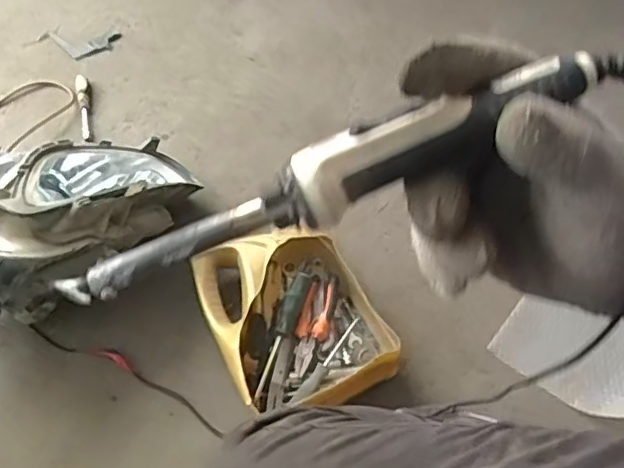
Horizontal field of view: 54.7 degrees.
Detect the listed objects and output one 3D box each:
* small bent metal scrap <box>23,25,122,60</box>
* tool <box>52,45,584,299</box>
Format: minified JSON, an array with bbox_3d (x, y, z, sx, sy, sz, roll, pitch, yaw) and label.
[{"bbox_3d":[-0.493,-0.392,1.237,0.183,0.010,0.085,9,60,8],"label":"small bent metal scrap"},{"bbox_3d":[0.006,-0.019,0.234,0.217,0.024,0.026,-23,60,3],"label":"tool"}]

